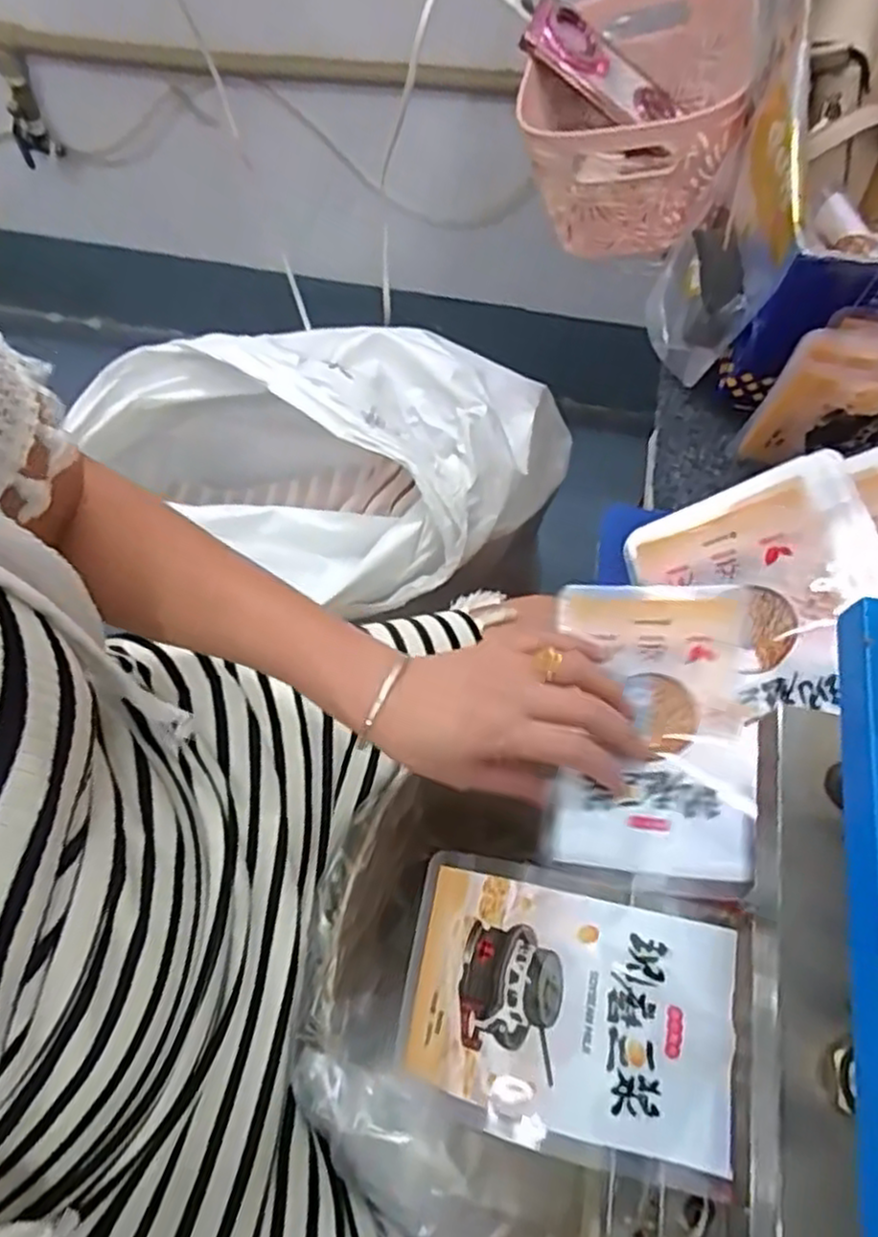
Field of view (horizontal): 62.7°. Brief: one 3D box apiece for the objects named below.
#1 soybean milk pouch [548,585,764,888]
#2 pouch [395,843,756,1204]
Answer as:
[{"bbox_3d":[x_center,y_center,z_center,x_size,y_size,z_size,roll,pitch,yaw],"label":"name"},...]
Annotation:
[{"bbox_3d":[0.119,0.058,0.396,0.102,0.011,0.159,2,67,14],"label":"soybean milk pouch"},{"bbox_3d":[0.055,0.174,0.328,0.151,0.023,0.107,5,67,22],"label":"pouch"}]

